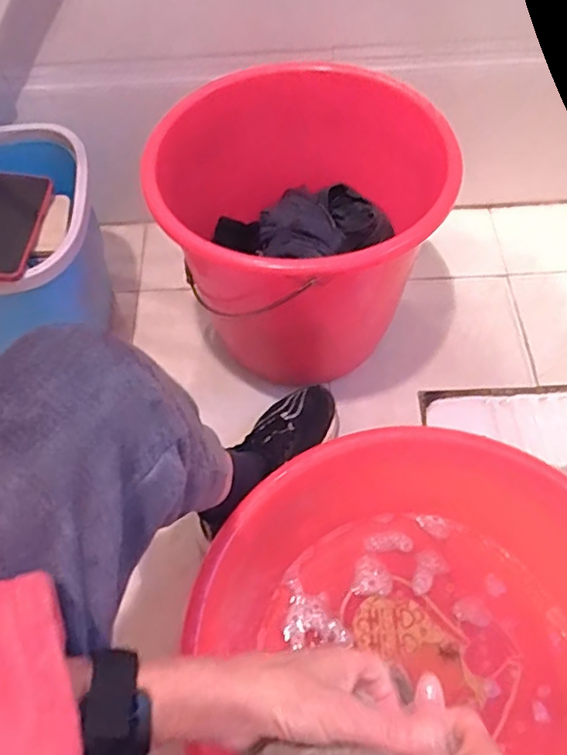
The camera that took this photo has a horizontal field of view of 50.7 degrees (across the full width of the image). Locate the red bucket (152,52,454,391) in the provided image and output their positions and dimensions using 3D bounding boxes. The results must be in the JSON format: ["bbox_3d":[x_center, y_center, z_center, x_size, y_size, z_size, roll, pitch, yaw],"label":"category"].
[{"bbox_3d":[0.032,-0.178,0.775,0.310,0.282,0.312,0,60,0],"label":"red bucket"}]

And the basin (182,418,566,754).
[{"bbox_3d":[0.147,0.282,0.612,0.453,0.153,0.447,0,60,0],"label":"basin"}]

